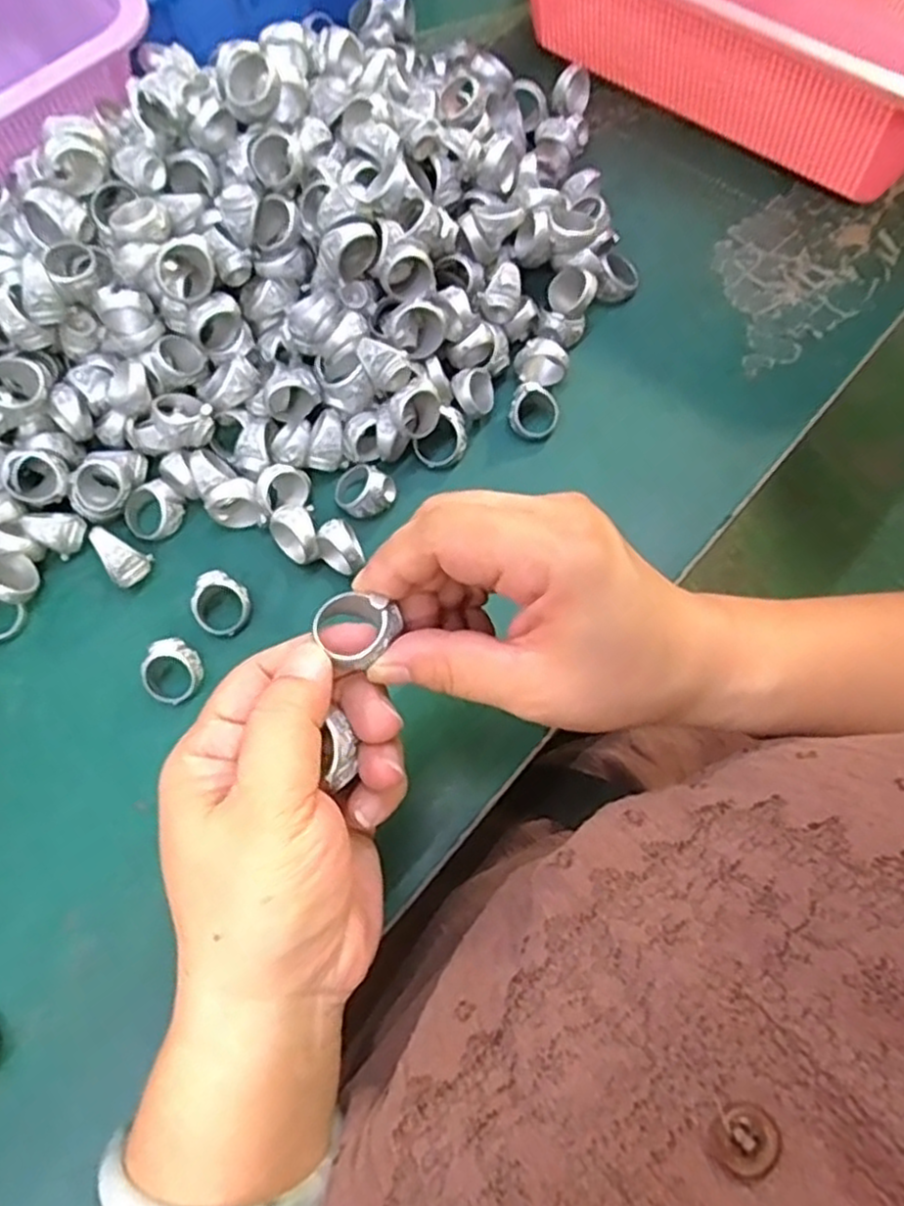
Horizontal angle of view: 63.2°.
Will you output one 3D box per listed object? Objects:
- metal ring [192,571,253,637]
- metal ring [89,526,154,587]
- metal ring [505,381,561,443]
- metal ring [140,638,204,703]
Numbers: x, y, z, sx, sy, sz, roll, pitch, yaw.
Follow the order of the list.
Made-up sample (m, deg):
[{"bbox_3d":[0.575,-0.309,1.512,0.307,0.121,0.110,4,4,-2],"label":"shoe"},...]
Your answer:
[{"bbox_3d":[-0.104,0.000,0.333,0.025,0.018,0.026,0,69,0],"label":"metal ring"},{"bbox_3d":[-0.151,-0.022,0.338,0.017,0.022,0.024,-27,71,-10],"label":"metal ring"},{"bbox_3d":[0.040,-0.096,0.369,0.026,0.015,0.024,37,82,-29],"label":"metal ring"},{"bbox_3d":[-0.121,0.030,0.320,0.025,0.015,0.025,0,69,0],"label":"metal ring"}]

